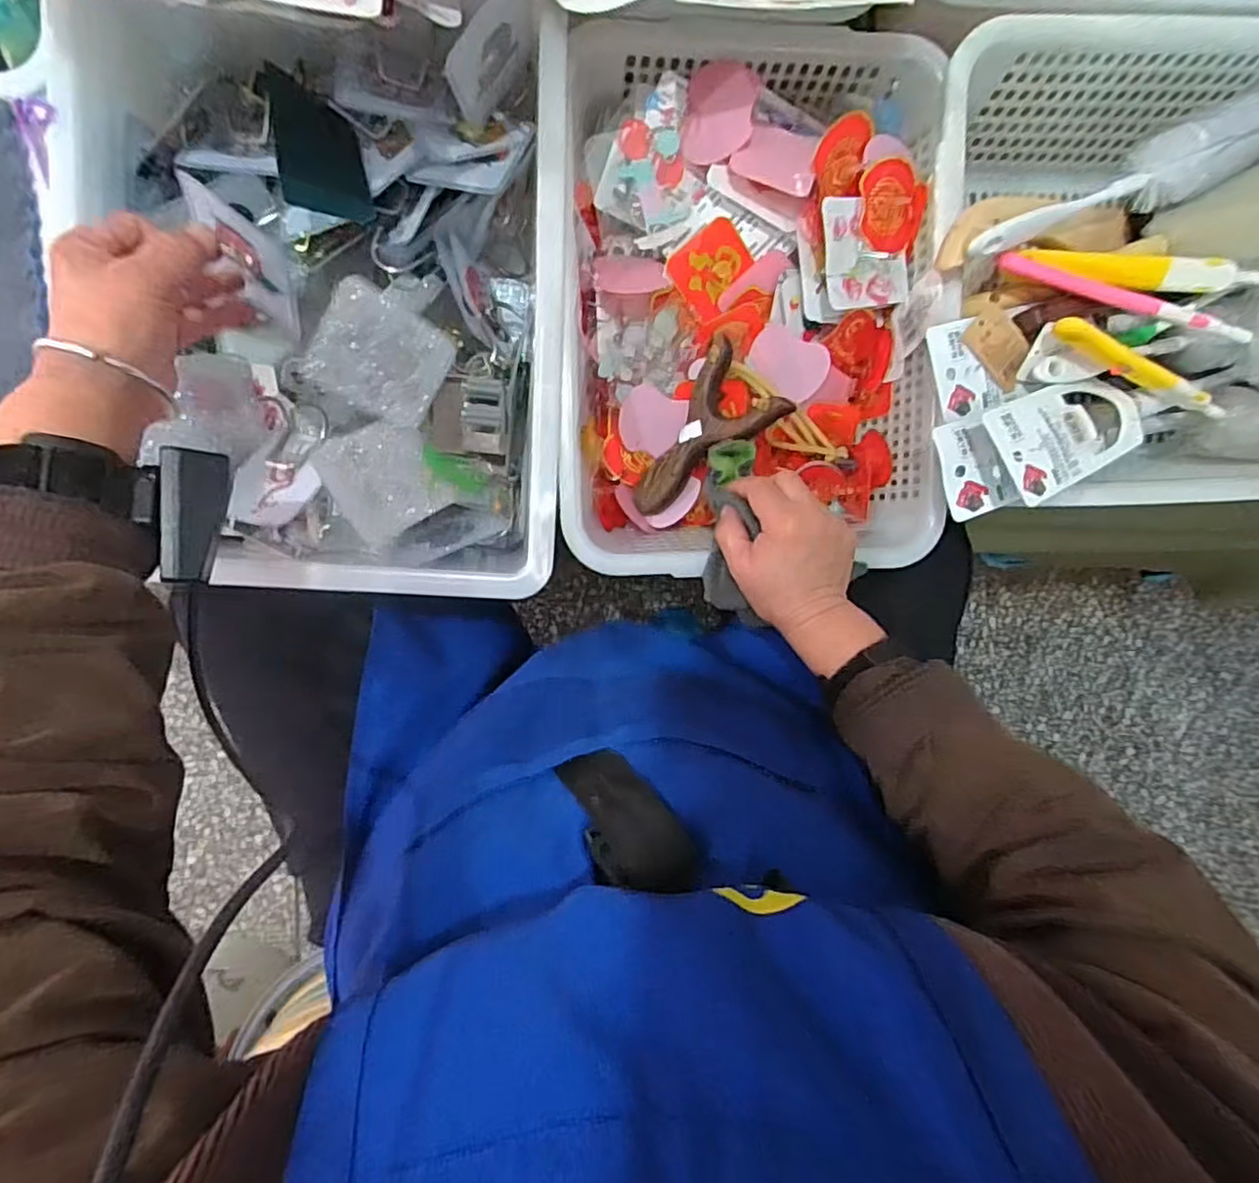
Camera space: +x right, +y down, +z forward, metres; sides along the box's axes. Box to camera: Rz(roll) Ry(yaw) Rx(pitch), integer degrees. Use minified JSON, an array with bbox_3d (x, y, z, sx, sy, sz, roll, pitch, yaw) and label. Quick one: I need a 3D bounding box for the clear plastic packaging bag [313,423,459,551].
[{"bbox_3d":[-0.174,-0.079,0.466,0.075,0.011,0.077,-38,107,-31],"label":"clear plastic packaging bag"}]

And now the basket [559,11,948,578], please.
[{"bbox_3d":[0.087,-0.211,0.511,0.287,0.102,0.381,-2,93,-4],"label":"basket"}]

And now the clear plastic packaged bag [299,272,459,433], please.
[{"bbox_3d":[-0.175,-0.166,0.459,0.083,0.007,0.076,25,95,-25],"label":"clear plastic packaged bag"}]

